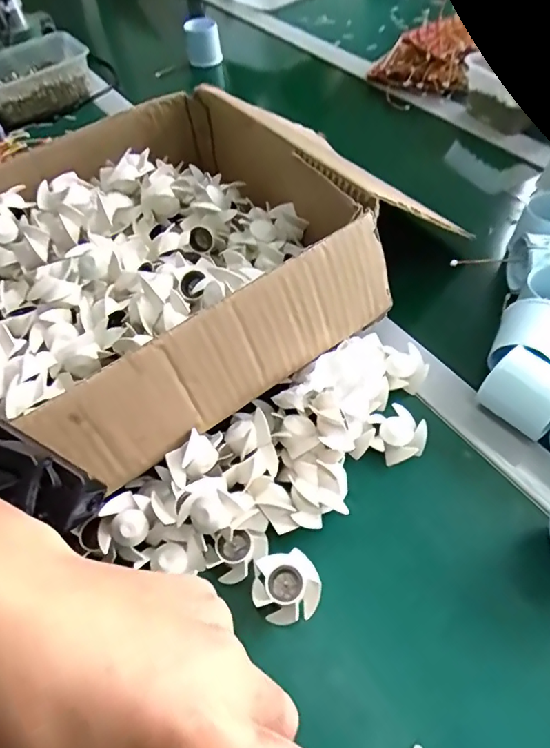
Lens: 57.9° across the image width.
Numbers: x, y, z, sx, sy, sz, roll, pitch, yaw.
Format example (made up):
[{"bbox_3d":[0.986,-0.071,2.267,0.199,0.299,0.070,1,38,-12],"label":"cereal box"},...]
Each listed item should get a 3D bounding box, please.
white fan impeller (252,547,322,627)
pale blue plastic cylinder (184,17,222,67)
[{"bbox_3d":[0.007,0.138,0.323,0.043,0.015,0.041,-8,54,-1],"label":"white fan impeller"},{"bbox_3d":[-0.115,-0.529,0.798,0.053,0.055,0.059,-10,54,-2],"label":"pale blue plastic cylinder"}]

